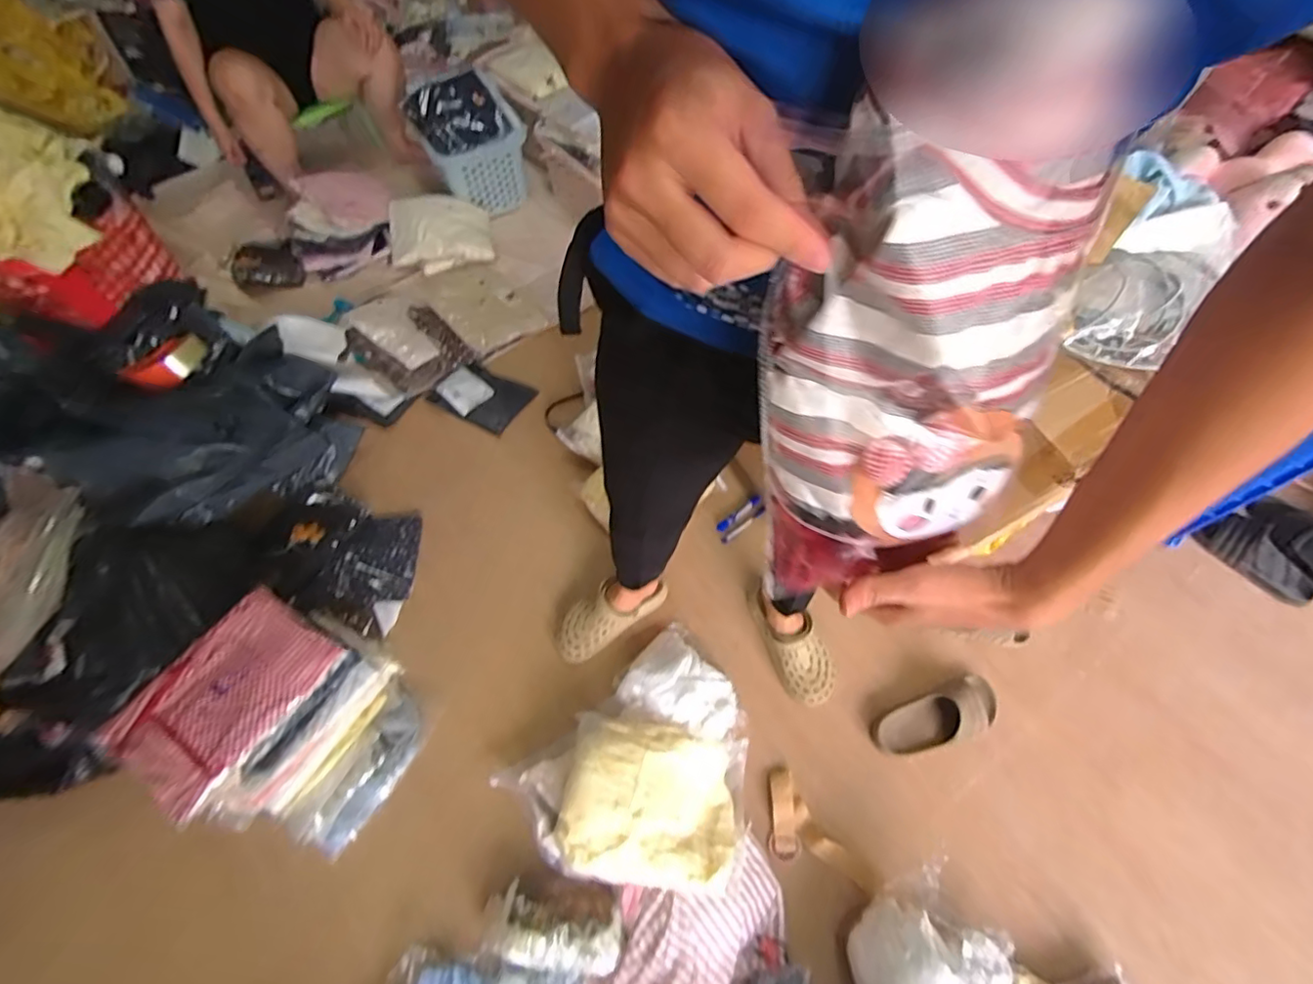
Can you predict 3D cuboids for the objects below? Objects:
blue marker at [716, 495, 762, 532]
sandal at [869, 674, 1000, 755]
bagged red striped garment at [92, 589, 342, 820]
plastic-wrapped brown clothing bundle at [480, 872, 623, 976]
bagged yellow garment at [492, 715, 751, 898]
[{"bbox_3d":[0.192,0.049,1.353,0.128,0.016,0.021,-35,66,-18],"label":"blue marker"},{"bbox_3d":[0.544,0.438,1.118,0.255,0.071,0.097,-19,62,-10],"label":"sandal"},{"bbox_3d":[-0.709,0.322,0.945,0.211,0.045,0.297,27,64,15],"label":"bagged red striped garment"},{"bbox_3d":[-0.171,0.699,0.942,0.234,0.053,0.119,6,60,4],"label":"plastic-wrapped brown clothing bundle"},{"bbox_3d":[-0.066,0.532,1.023,0.439,0.112,0.254,8,61,5],"label":"bagged yellow garment"}]

